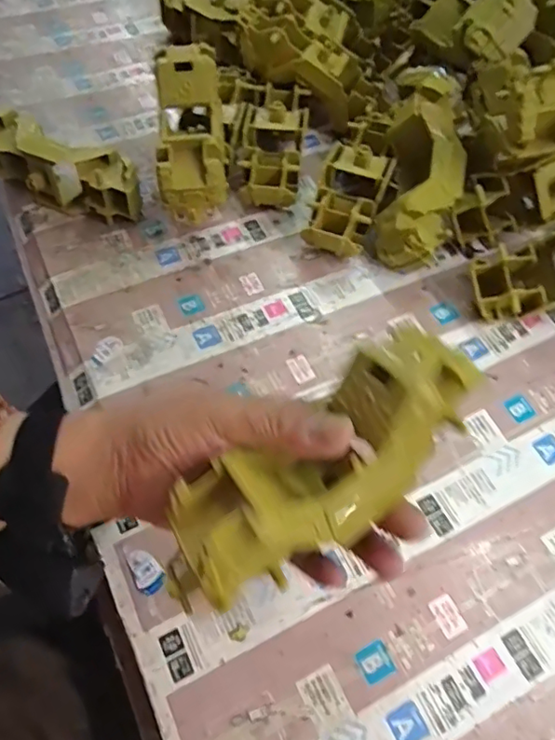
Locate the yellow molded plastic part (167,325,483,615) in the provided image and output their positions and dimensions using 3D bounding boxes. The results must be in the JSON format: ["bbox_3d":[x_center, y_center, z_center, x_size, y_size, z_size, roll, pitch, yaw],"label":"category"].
[{"bbox_3d":[0.018,0.050,0.256,0.165,0.053,0.060,-37,66,-4],"label":"yellow molded plastic part"}]

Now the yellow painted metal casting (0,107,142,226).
[{"bbox_3d":[-0.201,-0.181,0.497,0.172,0.060,0.054,30,62,15],"label":"yellow painted metal casting"}]

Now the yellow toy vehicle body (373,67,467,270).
[{"bbox_3d":[0.124,-0.168,0.465,0.065,0.055,0.164,8,80,3],"label":"yellow toy vehicle body"}]

